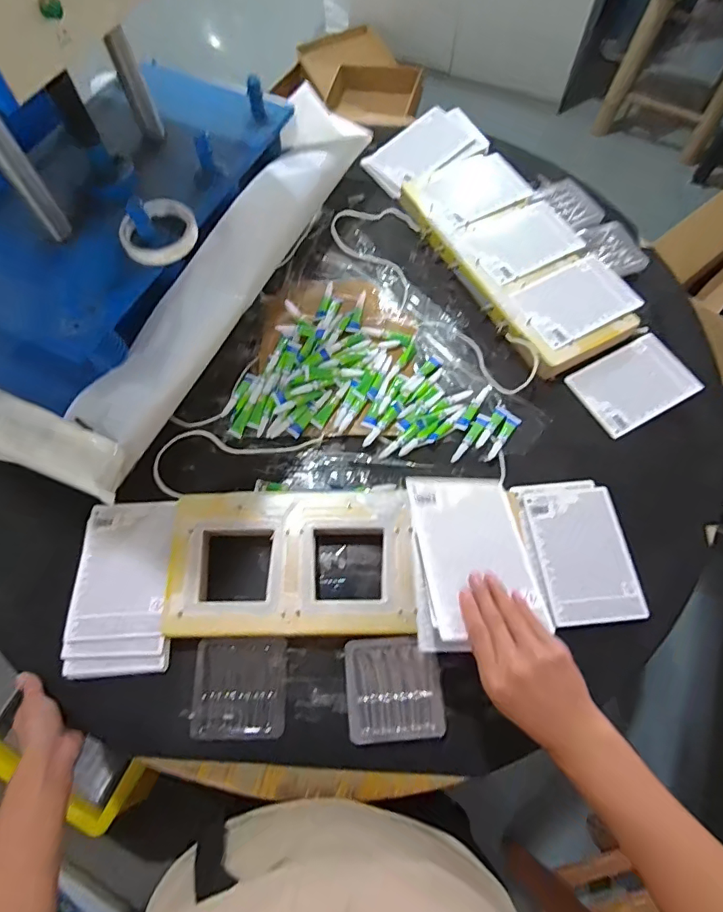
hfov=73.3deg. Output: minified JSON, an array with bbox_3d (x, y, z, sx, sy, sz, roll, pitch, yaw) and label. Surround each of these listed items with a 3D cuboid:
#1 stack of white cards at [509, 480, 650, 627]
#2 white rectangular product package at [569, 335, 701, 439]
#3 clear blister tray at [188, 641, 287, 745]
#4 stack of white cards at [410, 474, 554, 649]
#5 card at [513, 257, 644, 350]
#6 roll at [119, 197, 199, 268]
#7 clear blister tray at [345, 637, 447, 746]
[{"bbox_3d":[0.277,0.116,0.616,0.117,0.014,0.181,-5,66,-2],"label":"stack of white cards"},{"bbox_3d":[0.407,-0.109,0.725,0.171,0.010,0.116,-27,69,-12],"label":"white rectangular product package"},{"bbox_3d":[-0.139,0.265,0.557,0.103,0.017,0.105,-1,66,-1],"label":"clear blister tray"},{"bbox_3d":[0.112,0.102,0.485,0.125,0.008,0.181,7,51,-10],"label":"stack of white cards"},{"bbox_3d":[0.323,-0.232,0.729,0.164,0.014,0.110,-28,69,-12],"label":"card"},{"bbox_3d":[-0.254,-0.283,0.607,0.091,0.030,0.091,0,66,0],"label":"roll"},{"bbox_3d":[0.036,0.262,0.548,0.104,0.016,0.104,-3,66,-2],"label":"clear blister tray"}]

